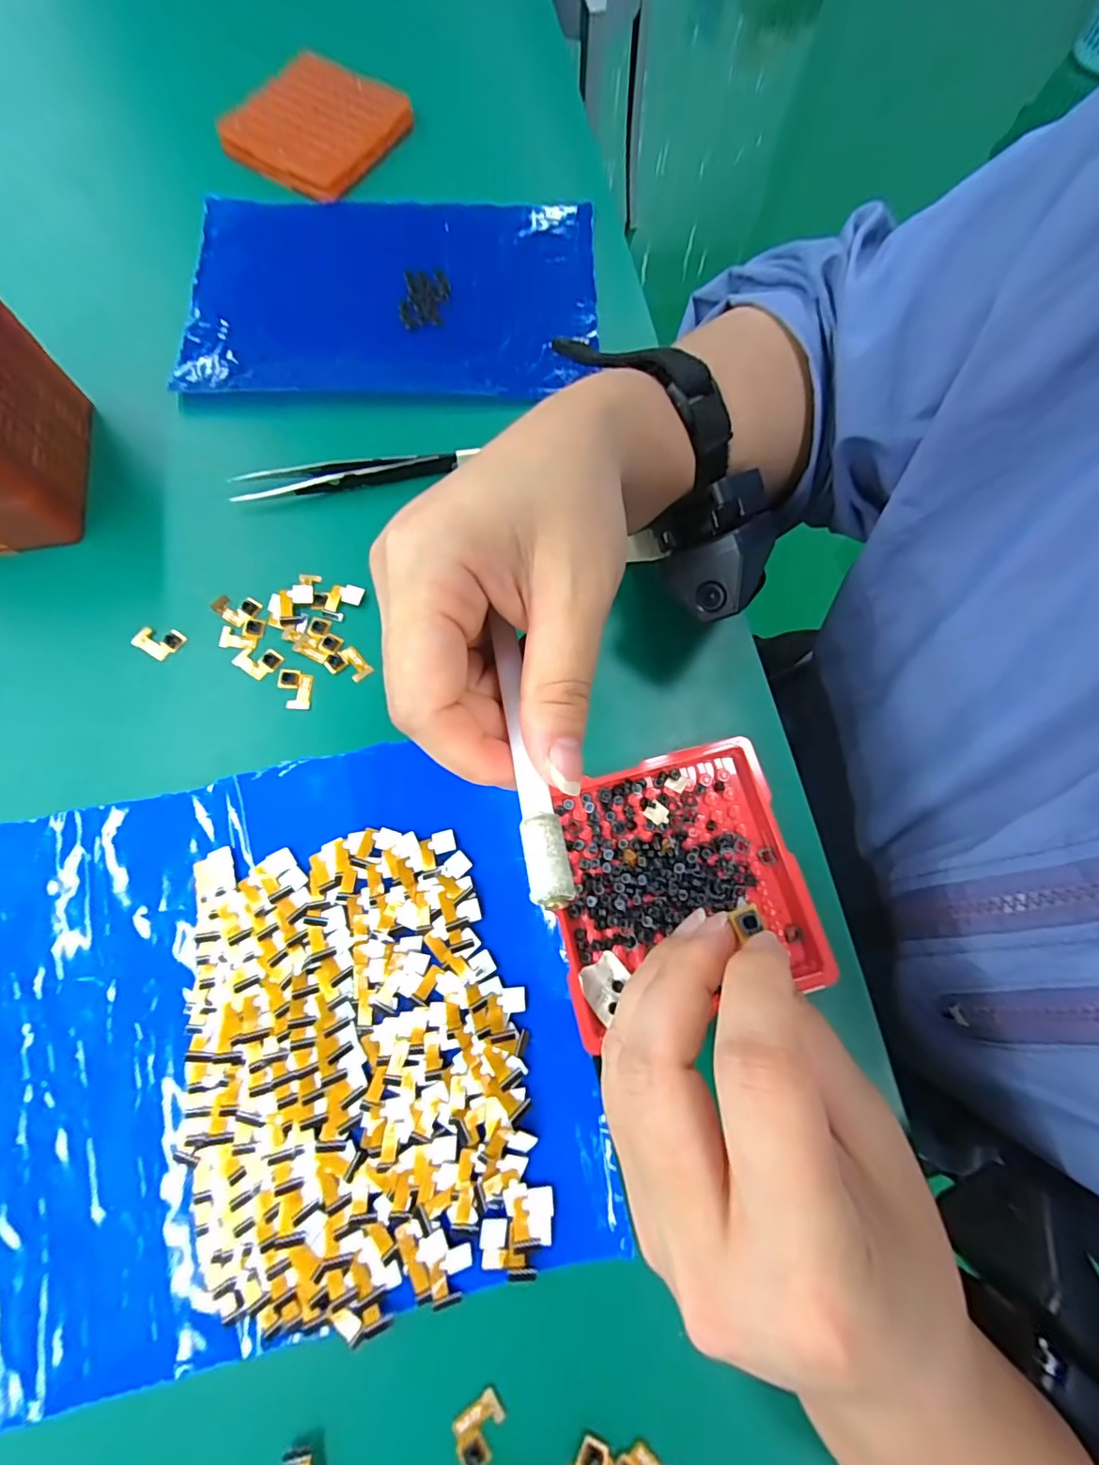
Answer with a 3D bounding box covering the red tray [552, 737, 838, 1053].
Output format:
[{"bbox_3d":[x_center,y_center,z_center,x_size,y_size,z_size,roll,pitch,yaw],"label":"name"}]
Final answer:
[{"bbox_3d":[0.051,0.058,0.211,0.098,0.007,0.096,-13,76,-6],"label":"red tray"}]

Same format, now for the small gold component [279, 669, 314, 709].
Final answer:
[{"bbox_3d":[-0.112,-0.020,0.228,0.015,0.004,0.018,0,75,-2],"label":"small gold component"}]

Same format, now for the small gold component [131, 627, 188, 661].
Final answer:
[{"bbox_3d":[-0.174,-0.042,0.230,0.018,0.004,0.015,29,76,6],"label":"small gold component"}]

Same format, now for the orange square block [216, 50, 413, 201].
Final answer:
[{"bbox_3d":[-0.141,-0.371,0.316,0.084,0.010,0.086,31,76,6],"label":"orange square block"}]

